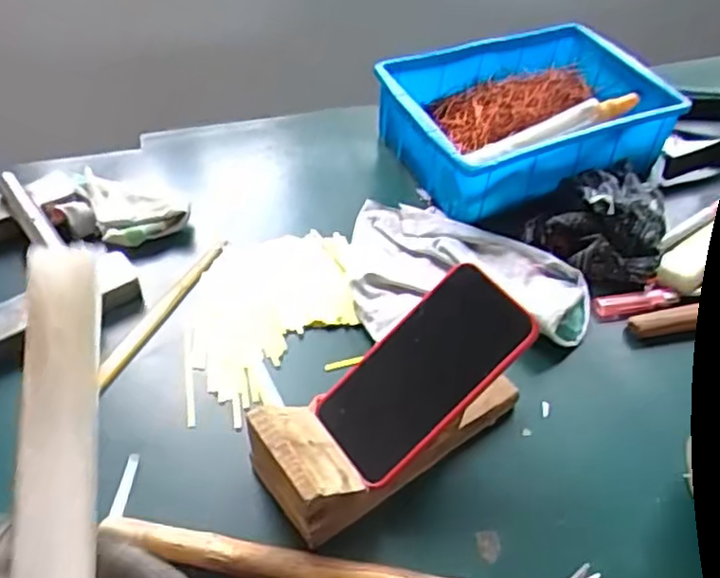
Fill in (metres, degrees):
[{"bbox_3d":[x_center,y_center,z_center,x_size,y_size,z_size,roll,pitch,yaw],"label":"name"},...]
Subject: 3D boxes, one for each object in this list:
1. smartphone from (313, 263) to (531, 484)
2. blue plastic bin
[{"bbox_3d":[0.044,0.059,0.500,0.161,0.010,0.082,-45,59,3],"label":"smartphone"},{"bbox_3d":[0.190,-0.205,0.789,0.312,0.080,0.212,-17,50,-17],"label":"blue plastic bin"}]

